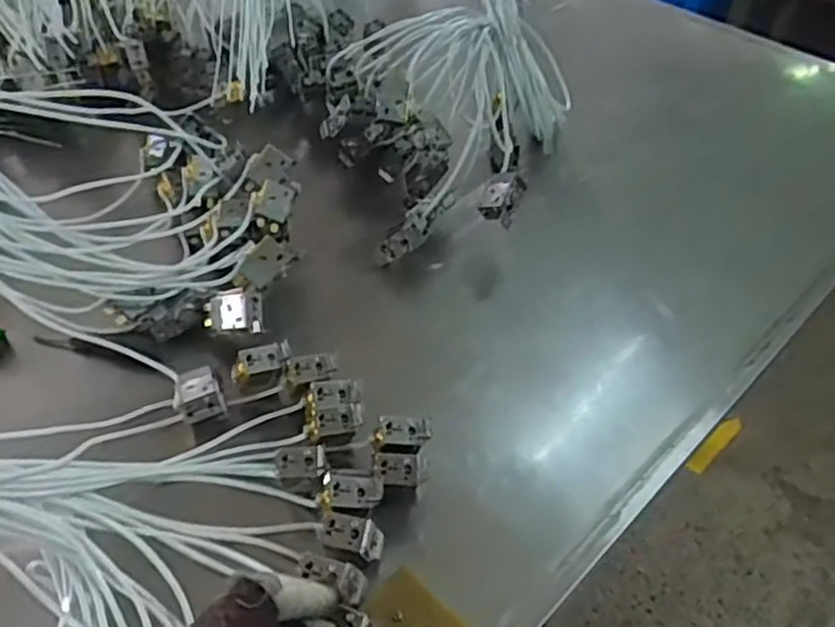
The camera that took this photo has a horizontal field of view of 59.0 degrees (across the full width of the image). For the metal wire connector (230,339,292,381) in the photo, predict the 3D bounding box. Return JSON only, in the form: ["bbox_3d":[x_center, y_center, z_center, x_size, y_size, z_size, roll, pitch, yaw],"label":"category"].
[{"bbox_3d":[-0.129,0.039,0.608,0.051,0.015,0.022,-13,82,-3],"label":"metal wire connector"}]

